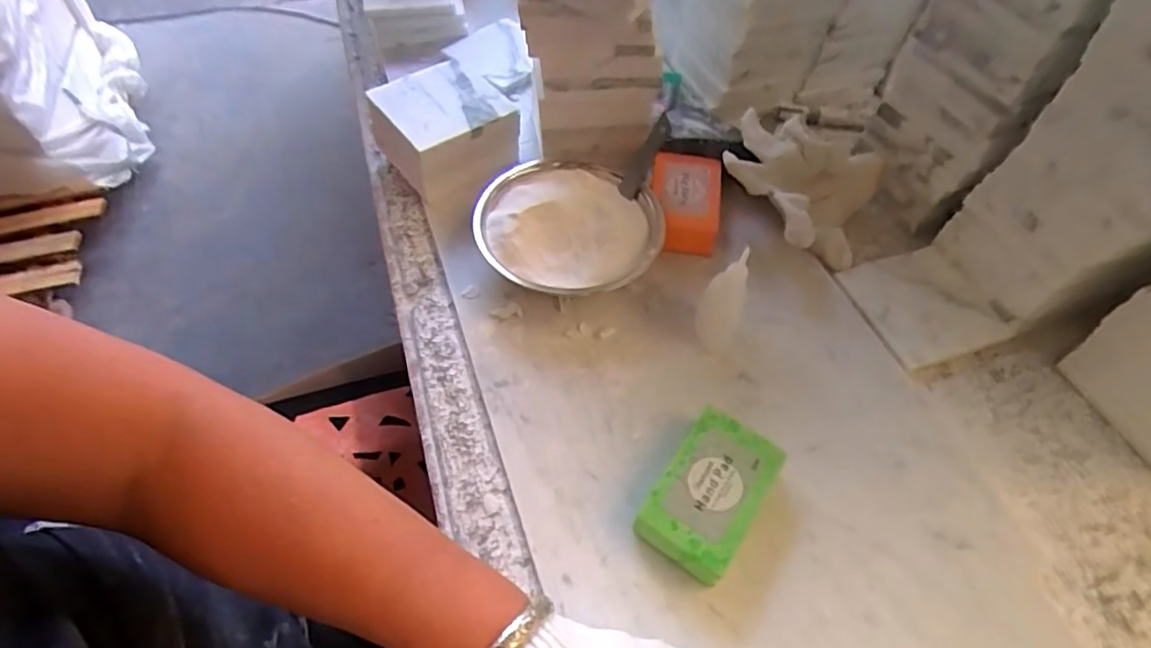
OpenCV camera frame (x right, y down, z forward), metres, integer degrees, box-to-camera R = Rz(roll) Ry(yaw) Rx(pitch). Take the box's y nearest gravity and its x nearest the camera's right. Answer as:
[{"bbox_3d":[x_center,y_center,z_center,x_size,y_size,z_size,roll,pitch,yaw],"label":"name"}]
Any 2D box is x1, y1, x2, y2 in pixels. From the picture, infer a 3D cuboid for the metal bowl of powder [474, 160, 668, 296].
[{"bbox_3d":[-0.007,-0.079,0.503,0.142,0.047,0.146,1,58,-1],"label":"metal bowl of powder"}]

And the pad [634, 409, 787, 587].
[{"bbox_3d":[0.084,0.106,0.382,0.057,0.034,0.094,30,62,17],"label":"pad"}]

